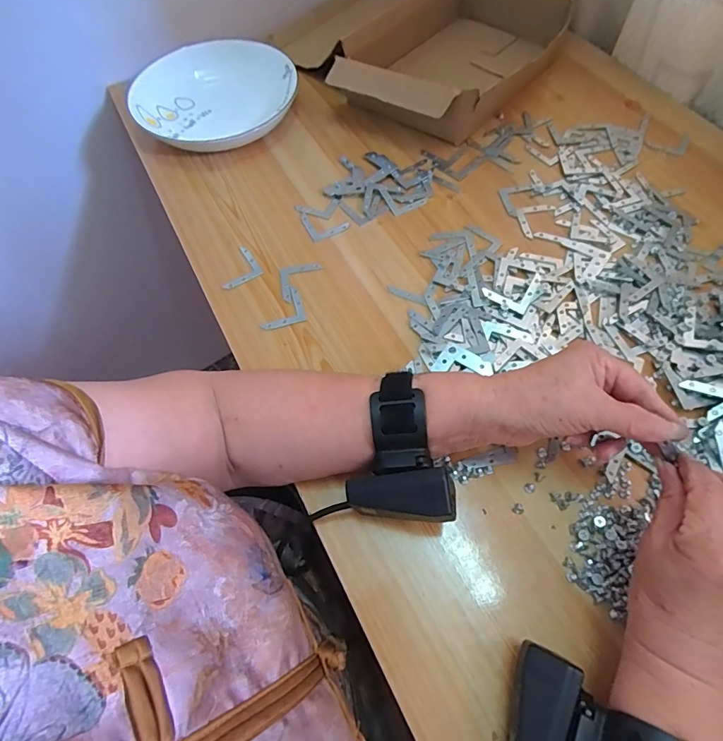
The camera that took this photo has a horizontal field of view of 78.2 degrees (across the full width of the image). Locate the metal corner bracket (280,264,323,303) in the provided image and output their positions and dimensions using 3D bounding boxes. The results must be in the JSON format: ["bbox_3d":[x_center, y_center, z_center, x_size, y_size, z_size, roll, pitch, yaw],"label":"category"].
[{"bbox_3d":[-0.057,-0.085,0.427,0.040,0.004,0.040,-9,63,-3],"label":"metal corner bracket"}]

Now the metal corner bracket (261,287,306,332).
[{"bbox_3d":[-0.076,-0.058,0.414,0.041,0.004,0.041,-17,63,-7],"label":"metal corner bracket"}]

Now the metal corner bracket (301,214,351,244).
[{"bbox_3d":[-0.037,-0.153,0.464,0.043,0.006,0.037,-24,64,-10],"label":"metal corner bracket"}]

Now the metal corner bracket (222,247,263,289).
[{"bbox_3d":[-0.113,-0.099,0.437,0.030,0.004,0.052,12,61,-1],"label":"metal corner bracket"}]

